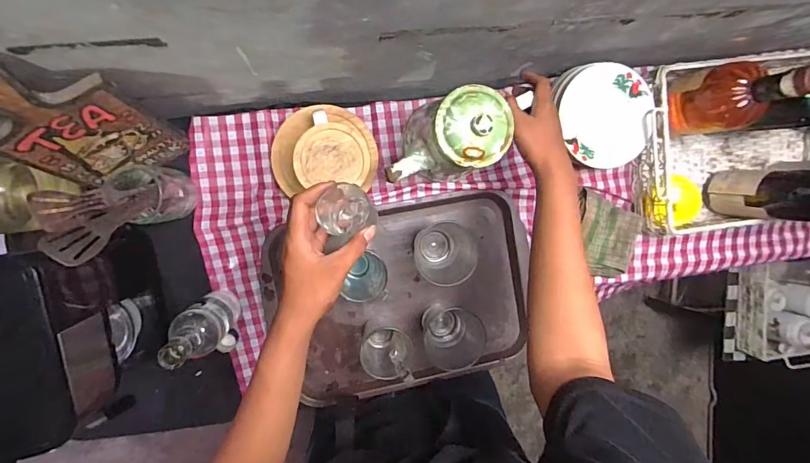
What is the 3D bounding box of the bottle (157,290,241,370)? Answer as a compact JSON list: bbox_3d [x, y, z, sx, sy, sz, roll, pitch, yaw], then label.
[{"bbox_3d":[-0.279,0.135,0.567,0.062,0.201,0.062,-1,96,-7],"label":"bottle"}]

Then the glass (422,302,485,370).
[{"bbox_3d":[0.076,0.170,0.692,0.091,0.083,0.086,-1,96,-7],"label":"glass"}]

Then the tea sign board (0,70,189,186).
[{"bbox_3d":[-0.374,-0.115,0.484,0.132,0.270,0.012,-32,81,-3],"label":"tea sign board"}]

